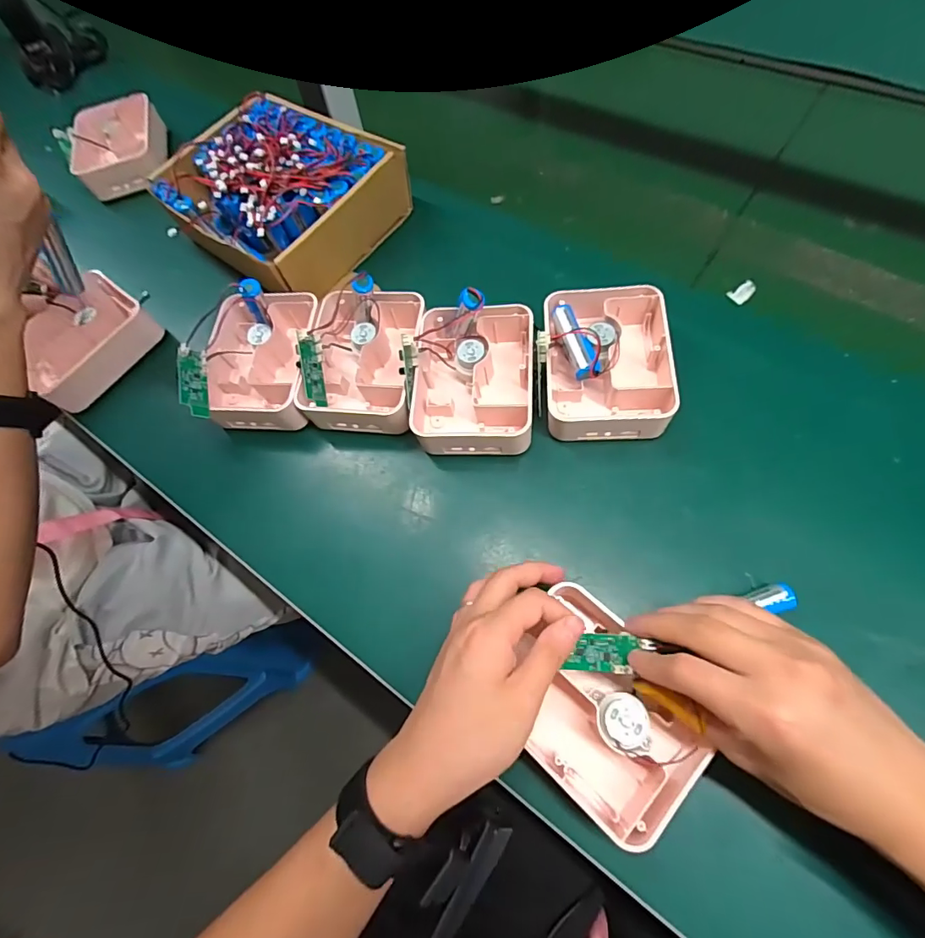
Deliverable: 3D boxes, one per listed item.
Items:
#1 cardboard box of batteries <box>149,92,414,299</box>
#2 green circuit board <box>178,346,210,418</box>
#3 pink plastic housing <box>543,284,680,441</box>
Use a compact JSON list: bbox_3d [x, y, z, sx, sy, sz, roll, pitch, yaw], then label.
[{"bbox_3d":[-0.190,-0.292,0.507,0.206,0.080,0.178,34,72,17],"label":"cardboard box of batteries"},{"bbox_3d":[-0.235,-0.077,0.419,0.024,0.008,0.067,7,60,-43],"label":"green circuit board"},{"bbox_3d":[0.122,-0.092,0.405,0.101,0.036,0.132,-3,65,9],"label":"pink plastic housing"}]

